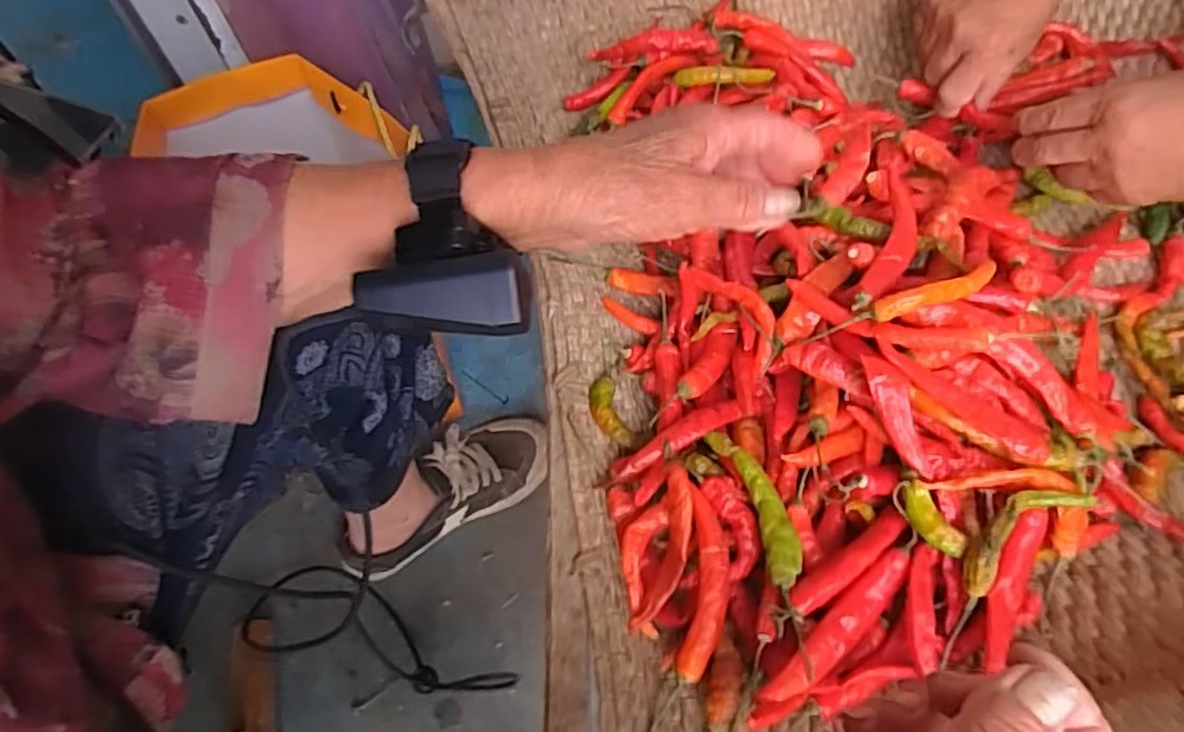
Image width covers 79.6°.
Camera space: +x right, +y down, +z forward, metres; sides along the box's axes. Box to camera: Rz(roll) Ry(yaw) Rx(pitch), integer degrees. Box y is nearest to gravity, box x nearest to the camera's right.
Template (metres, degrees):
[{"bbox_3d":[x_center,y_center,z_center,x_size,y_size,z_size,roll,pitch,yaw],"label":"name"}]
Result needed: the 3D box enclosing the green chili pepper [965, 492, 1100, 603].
[{"bbox_3d":[0.209,0.082,0.350,0.073,0.011,0.024,-39,66,-4],"label":"green chili pepper"}]

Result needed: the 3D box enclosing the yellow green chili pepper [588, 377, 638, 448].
[{"bbox_3d":[0.012,0.029,0.429,0.019,0.009,0.045,-24,63,-11],"label":"yellow green chili pepper"}]

